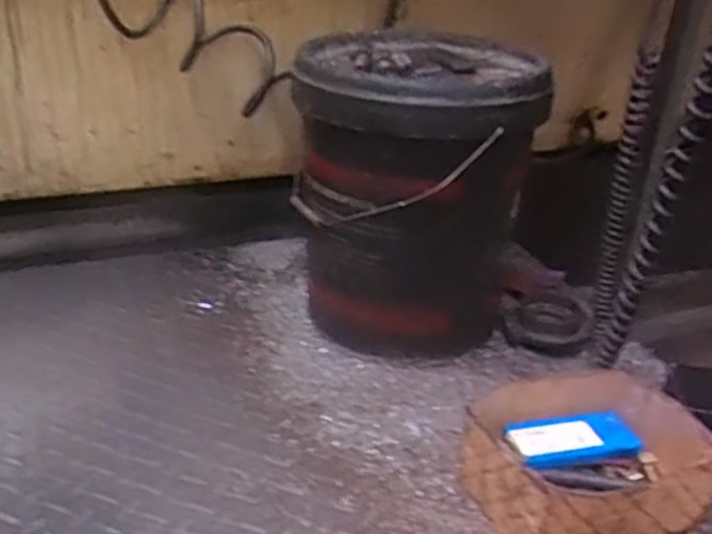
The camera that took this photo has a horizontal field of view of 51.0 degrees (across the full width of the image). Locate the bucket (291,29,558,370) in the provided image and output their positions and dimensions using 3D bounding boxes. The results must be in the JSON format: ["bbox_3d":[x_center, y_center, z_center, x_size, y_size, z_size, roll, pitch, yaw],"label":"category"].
[{"bbox_3d":[0.069,-0.105,0.965,0.275,0.331,0.304,4,28,2],"label":"bucket"}]

